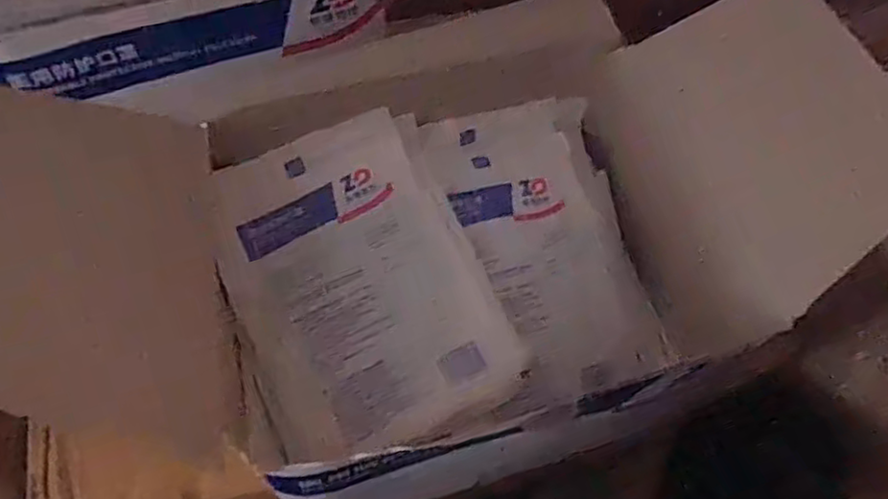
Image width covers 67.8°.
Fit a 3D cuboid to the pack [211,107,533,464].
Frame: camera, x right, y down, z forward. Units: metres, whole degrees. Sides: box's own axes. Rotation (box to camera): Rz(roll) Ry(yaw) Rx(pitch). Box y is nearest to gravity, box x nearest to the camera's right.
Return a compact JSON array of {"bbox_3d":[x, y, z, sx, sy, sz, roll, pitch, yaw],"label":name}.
[{"bbox_3d":[-0.048,0.018,0.376,0.138,0.018,0.182,-23,72,-9],"label":"pack"}]

